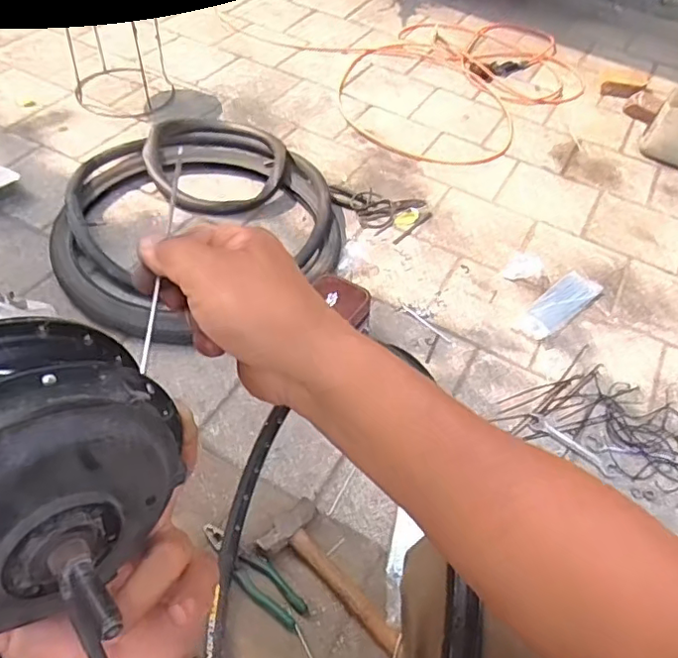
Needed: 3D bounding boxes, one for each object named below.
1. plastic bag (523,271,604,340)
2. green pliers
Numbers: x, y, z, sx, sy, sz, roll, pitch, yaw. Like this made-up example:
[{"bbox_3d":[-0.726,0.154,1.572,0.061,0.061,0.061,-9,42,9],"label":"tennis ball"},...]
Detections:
[{"bbox_3d":[0.511,-0.058,1.329,0.243,0.033,0.084,-38,65,-20],"label":"plastic bag"},{"bbox_3d":[-0.138,0.379,0.909,0.207,0.015,0.053,38,59,22],"label":"green pliers"}]

